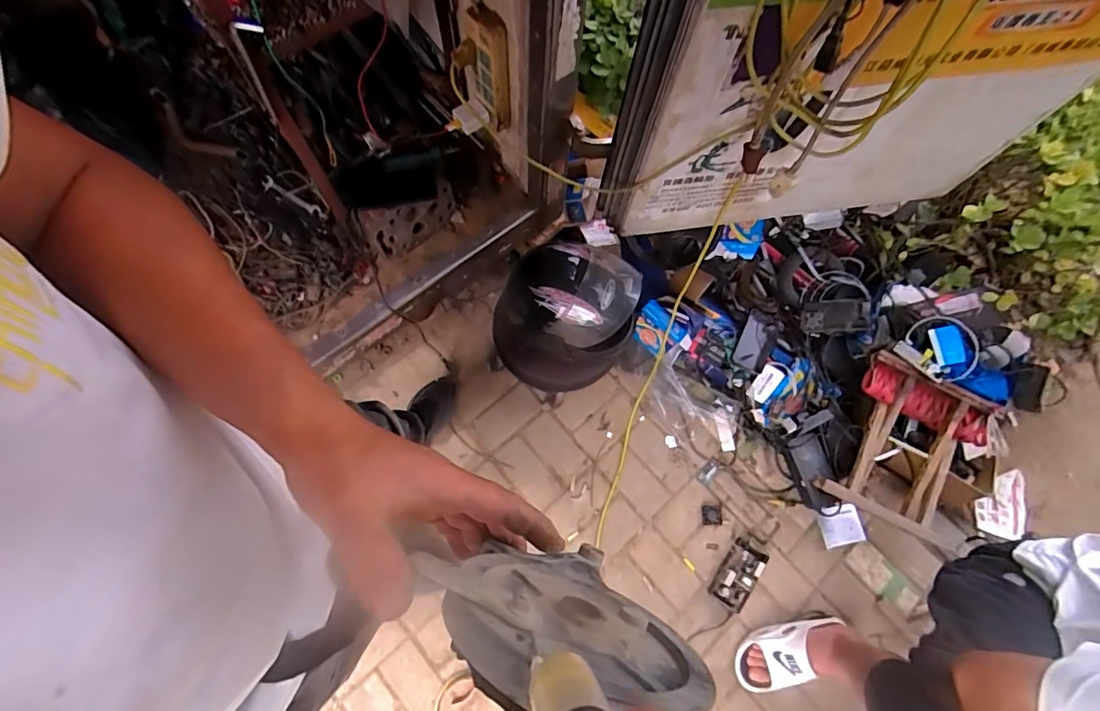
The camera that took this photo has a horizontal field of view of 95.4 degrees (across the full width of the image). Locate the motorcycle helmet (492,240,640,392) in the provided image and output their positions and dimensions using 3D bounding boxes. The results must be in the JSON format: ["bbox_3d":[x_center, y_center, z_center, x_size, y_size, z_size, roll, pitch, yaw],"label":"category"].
[{"bbox_3d":[0.023,-0.082,1.126,0.301,0.255,0.256,24,72,6],"label":"motorcycle helmet"}]

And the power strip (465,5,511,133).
[{"bbox_3d":[-0.115,-0.546,0.962,0.044,0.204,0.094,-42,78,-15],"label":"power strip"}]

